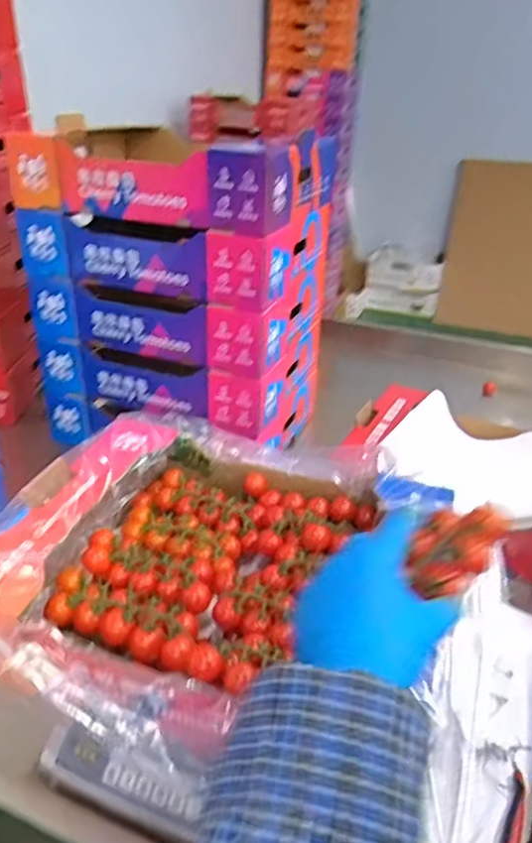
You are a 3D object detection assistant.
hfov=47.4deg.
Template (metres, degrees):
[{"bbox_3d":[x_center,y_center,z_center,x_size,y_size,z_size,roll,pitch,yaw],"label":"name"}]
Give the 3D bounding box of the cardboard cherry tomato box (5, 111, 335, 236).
[{"bbox_3d":[-0.126,-0.384,0.922,0.406,0.097,0.316,15,32,22],"label":"cardboard cherry tomato box"}]

